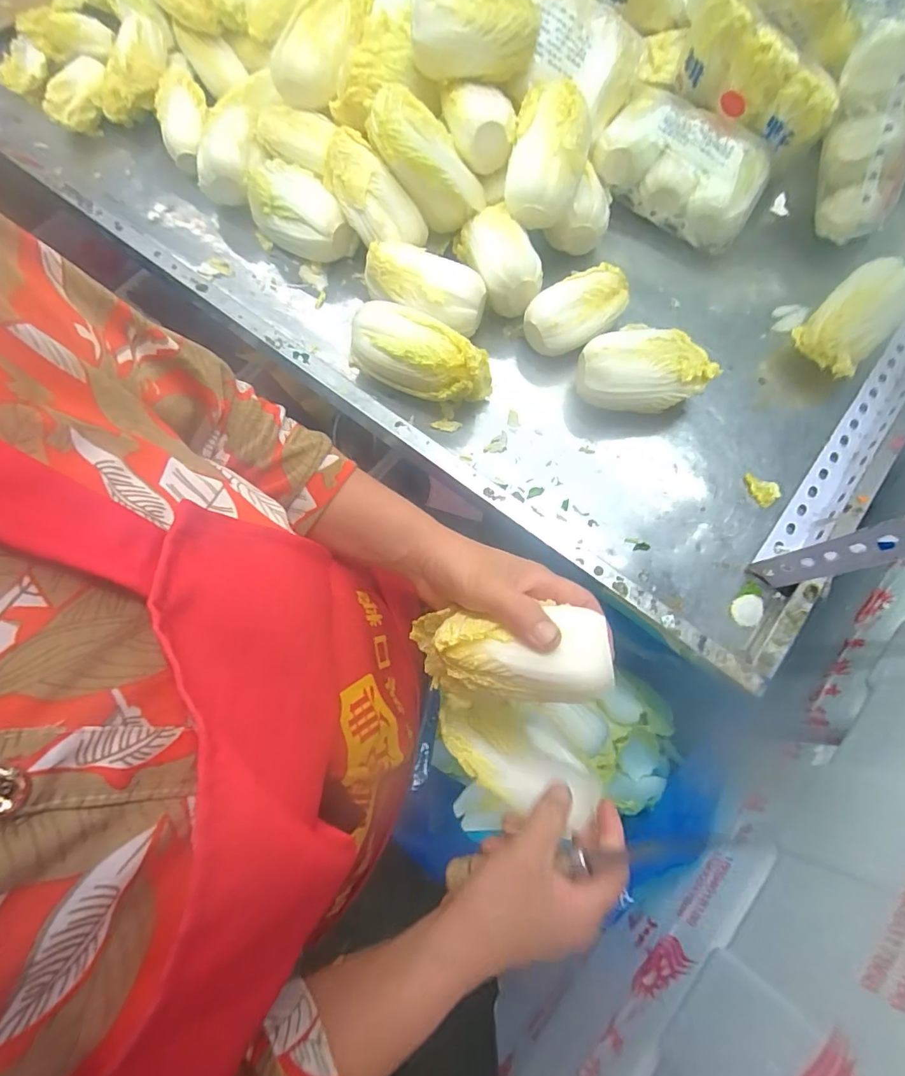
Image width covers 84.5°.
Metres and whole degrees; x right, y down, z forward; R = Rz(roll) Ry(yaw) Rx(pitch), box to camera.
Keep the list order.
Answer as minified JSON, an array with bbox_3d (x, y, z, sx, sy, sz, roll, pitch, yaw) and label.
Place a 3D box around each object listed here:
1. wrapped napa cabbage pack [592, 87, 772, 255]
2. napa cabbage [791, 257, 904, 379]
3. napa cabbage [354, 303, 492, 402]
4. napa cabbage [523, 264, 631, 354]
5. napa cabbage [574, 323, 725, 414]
[{"bbox_3d":[0.276,-0.444,0.594,0.191,0.076,0.136,33,75,10],"label":"wrapped napa cabbage pack"},{"bbox_3d":[0.420,-0.226,0.521,0.121,0.085,0.071,-39,76,-11],"label":"napa cabbage"},{"bbox_3d":[-0.031,-0.181,0.512,0.139,0.071,0.063,23,74,8],"label":"napa cabbage"},{"bbox_3d":[0.137,-0.244,0.540,0.124,0.060,0.068,-29,74,-9],"label":"napa cabbage"},{"bbox_3d":[0.194,-0.166,0.510,0.128,0.075,0.065,13,72,4],"label":"napa cabbage"}]

